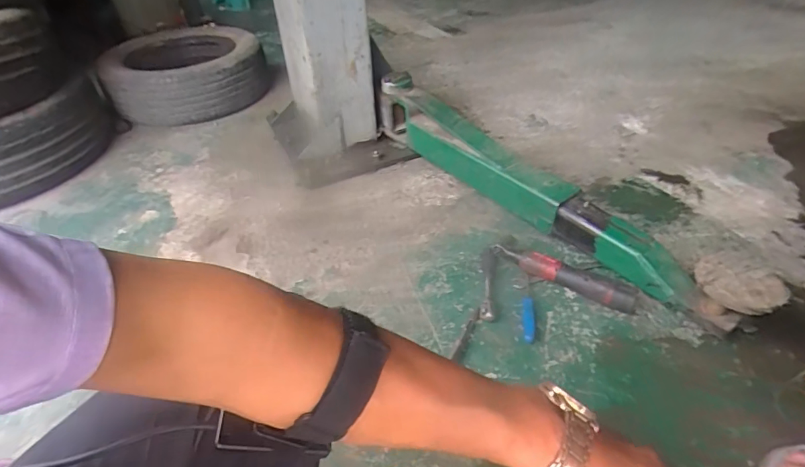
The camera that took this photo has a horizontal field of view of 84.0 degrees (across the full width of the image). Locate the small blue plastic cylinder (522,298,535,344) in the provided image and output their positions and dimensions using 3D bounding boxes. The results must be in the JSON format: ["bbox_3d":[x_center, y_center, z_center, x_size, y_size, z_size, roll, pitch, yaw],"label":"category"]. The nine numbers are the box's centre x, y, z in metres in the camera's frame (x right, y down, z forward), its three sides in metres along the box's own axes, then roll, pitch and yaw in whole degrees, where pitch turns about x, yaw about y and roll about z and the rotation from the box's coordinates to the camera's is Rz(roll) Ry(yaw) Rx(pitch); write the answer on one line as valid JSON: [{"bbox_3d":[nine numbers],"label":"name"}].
[{"bbox_3d":[0.237,0.163,0.842,0.020,0.017,0.101,2,41,9],"label":"small blue plastic cylinder"}]

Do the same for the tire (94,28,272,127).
[{"bbox_3d":[-0.831,-0.594,1.671,0.492,0.219,0.635,-30,48,-27],"label":"tire"}]

